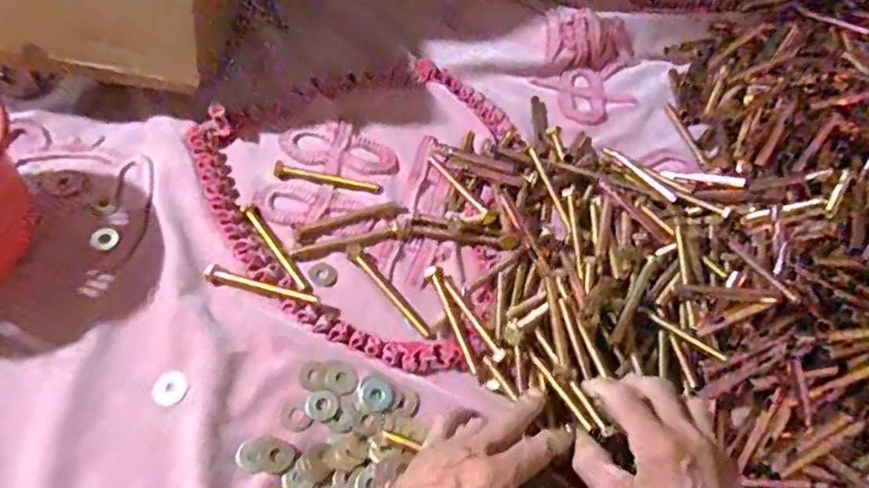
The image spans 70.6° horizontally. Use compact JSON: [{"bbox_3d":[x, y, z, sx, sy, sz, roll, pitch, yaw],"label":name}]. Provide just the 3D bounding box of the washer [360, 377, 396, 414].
[{"bbox_3d":[-0.047,0.123,0.498,0.028,0.004,0.029,2,57,-3],"label":"washer"}]

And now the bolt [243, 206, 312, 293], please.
[{"bbox_3d":[-0.149,0.004,0.571,0.011,0.016,0.116,-30,66,-20],"label":"bolt"}]

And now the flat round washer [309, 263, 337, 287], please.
[{"bbox_3d":[-0.101,0.028,0.556,0.023,0.004,0.024,-28,64,-21],"label":"flat round washer"}]

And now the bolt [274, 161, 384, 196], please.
[{"bbox_3d":[-0.106,-0.065,0.611,0.107,0.012,0.013,11,57,2],"label":"bolt"}]

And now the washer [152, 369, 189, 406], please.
[{"bbox_3d":[-0.211,0.115,0.488,0.024,0.004,0.028,23,58,10],"label":"washer"}]

